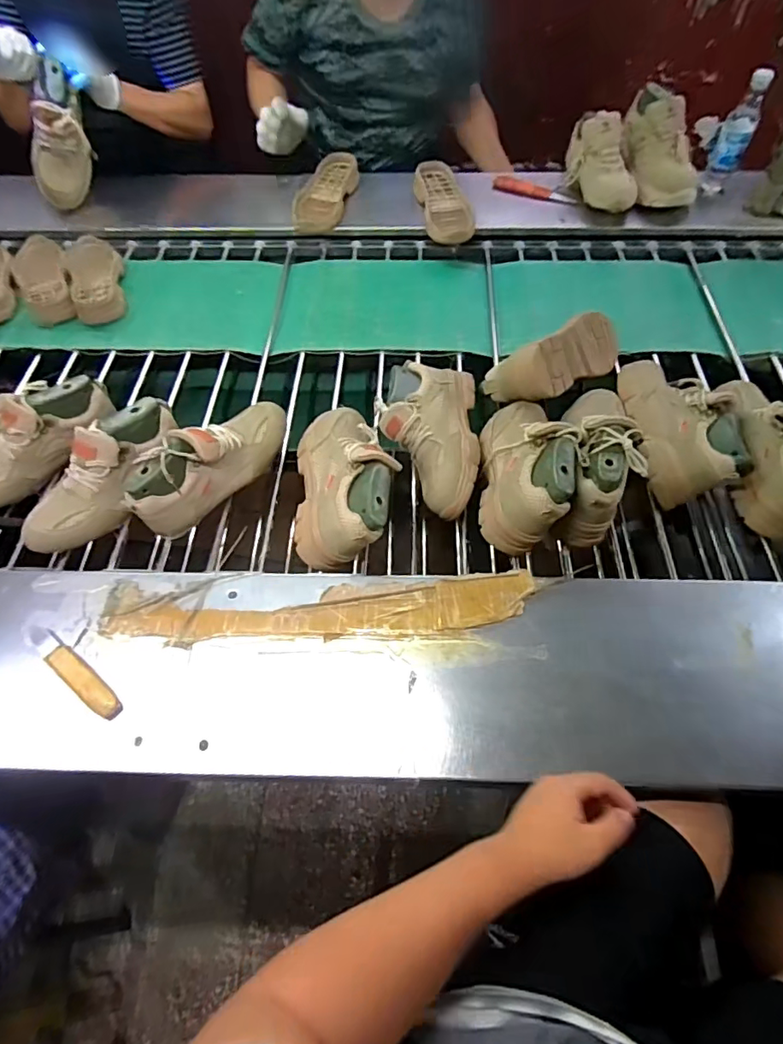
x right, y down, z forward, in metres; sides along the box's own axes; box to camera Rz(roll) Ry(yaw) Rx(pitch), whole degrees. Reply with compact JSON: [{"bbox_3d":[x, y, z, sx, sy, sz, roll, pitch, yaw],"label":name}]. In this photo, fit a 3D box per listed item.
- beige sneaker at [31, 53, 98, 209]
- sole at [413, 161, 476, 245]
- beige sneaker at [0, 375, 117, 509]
[{"bbox_3d":[-0.715,-0.831,1.152,0.118,0.265,0.098,-13,51,-37],"label":"beige sneaker"},{"bbox_3d":[0.118,-0.711,1.172,0.114,0.034,0.238,-8,67,-6],"label":"sole"},{"bbox_3d":[-0.542,-0.113,0.792,0.264,0.123,0.093,-45,63,-3],"label":"beige sneaker"}]

